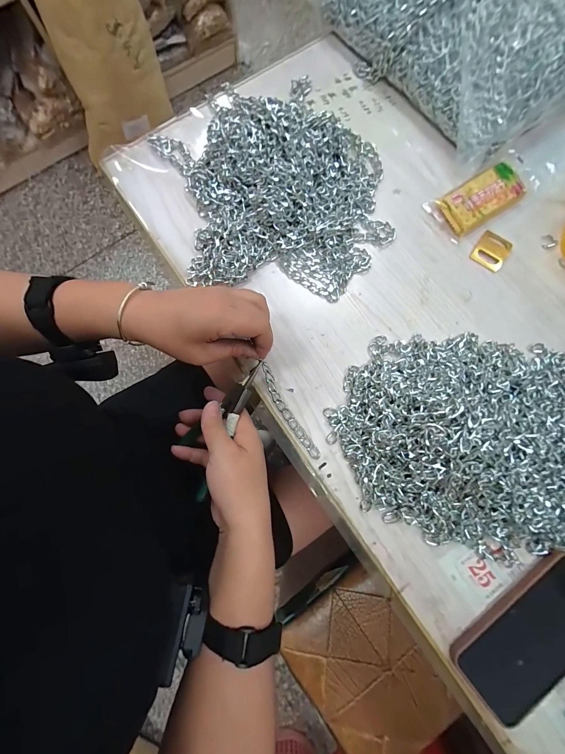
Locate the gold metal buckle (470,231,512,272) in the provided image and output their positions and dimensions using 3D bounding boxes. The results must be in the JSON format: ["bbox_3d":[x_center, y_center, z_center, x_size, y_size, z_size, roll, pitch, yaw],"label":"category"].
[{"bbox_3d":[0.264,-0.159,0.381,0.038,0.009,0.043,35,81,6],"label":"gold metal buckle"}]

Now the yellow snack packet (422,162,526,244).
[{"bbox_3d":[0.245,-0.224,0.382,0.113,0.020,0.060,-34,82,-6],"label":"yellow snack packet"}]

